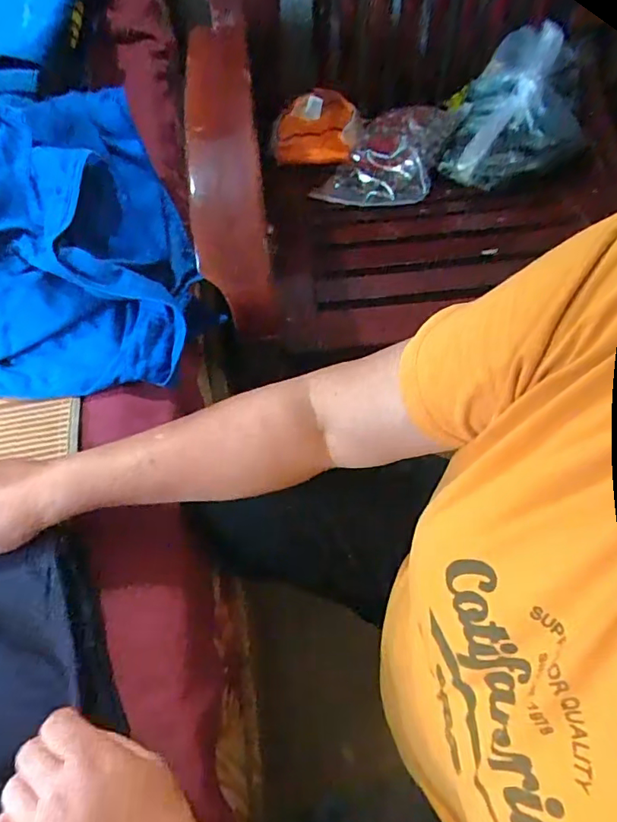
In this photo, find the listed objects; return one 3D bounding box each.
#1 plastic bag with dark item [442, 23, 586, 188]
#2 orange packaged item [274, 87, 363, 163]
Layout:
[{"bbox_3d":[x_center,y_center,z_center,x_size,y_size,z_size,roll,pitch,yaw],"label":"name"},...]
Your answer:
[{"bbox_3d":[0.310,-0.424,0.780,0.179,0.118,0.249,24,67,12],"label":"plastic bag with dark item"},{"bbox_3d":[0.014,-0.454,0.869,0.139,0.080,0.086,5,65,3],"label":"orange packaged item"}]

